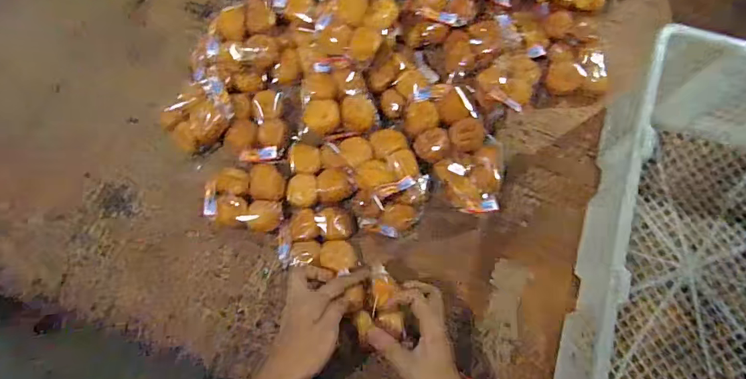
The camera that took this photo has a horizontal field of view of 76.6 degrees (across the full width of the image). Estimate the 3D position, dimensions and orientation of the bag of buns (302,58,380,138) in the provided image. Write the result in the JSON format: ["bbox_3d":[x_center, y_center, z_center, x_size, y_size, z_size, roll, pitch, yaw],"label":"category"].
[{"bbox_3d":[-0.047,-0.125,0.648,0.100,0.040,0.099,-8,79,-3],"label":"bag of buns"}]

